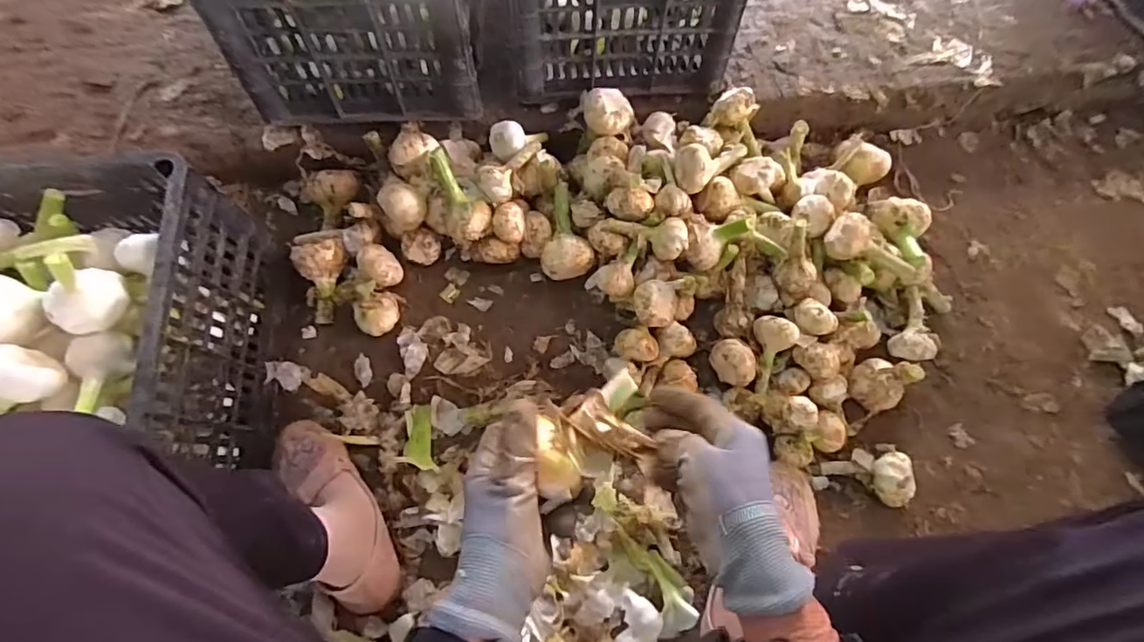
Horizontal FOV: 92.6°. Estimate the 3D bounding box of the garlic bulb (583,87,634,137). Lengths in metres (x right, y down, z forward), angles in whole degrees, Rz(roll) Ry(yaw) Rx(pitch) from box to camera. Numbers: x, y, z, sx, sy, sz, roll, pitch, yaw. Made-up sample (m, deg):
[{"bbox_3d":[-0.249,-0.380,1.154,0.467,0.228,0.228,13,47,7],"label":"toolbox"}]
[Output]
[{"bbox_3d":[0.049,-0.278,0.741,0.065,0.044,0.064,3,65,0],"label":"garlic bulb"}]

